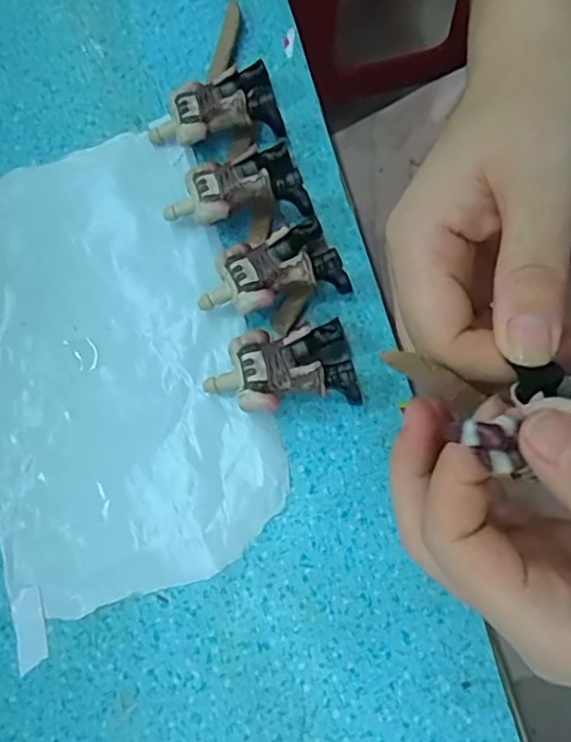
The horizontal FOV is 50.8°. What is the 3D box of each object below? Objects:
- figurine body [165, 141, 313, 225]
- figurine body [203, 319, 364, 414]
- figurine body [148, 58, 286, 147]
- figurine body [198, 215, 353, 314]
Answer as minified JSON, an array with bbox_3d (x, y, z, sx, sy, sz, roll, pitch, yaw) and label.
[{"bbox_3d":[-0.022,-0.078,0.262,0.060,0.024,0.032,-9,76,-1],"label":"figurine body"},{"bbox_3d":[-0.002,0.000,0.245,0.059,0.021,0.034,-6,76,-1],"label":"figurine body"},{"bbox_3d":[-0.033,-0.117,0.272,0.058,0.022,0.031,-12,76,-2],"label":"figurine body"},{"bbox_3d":[-0.007,-0.040,0.253,0.059,0.024,0.032,-19,76,-4],"label":"figurine body"}]

